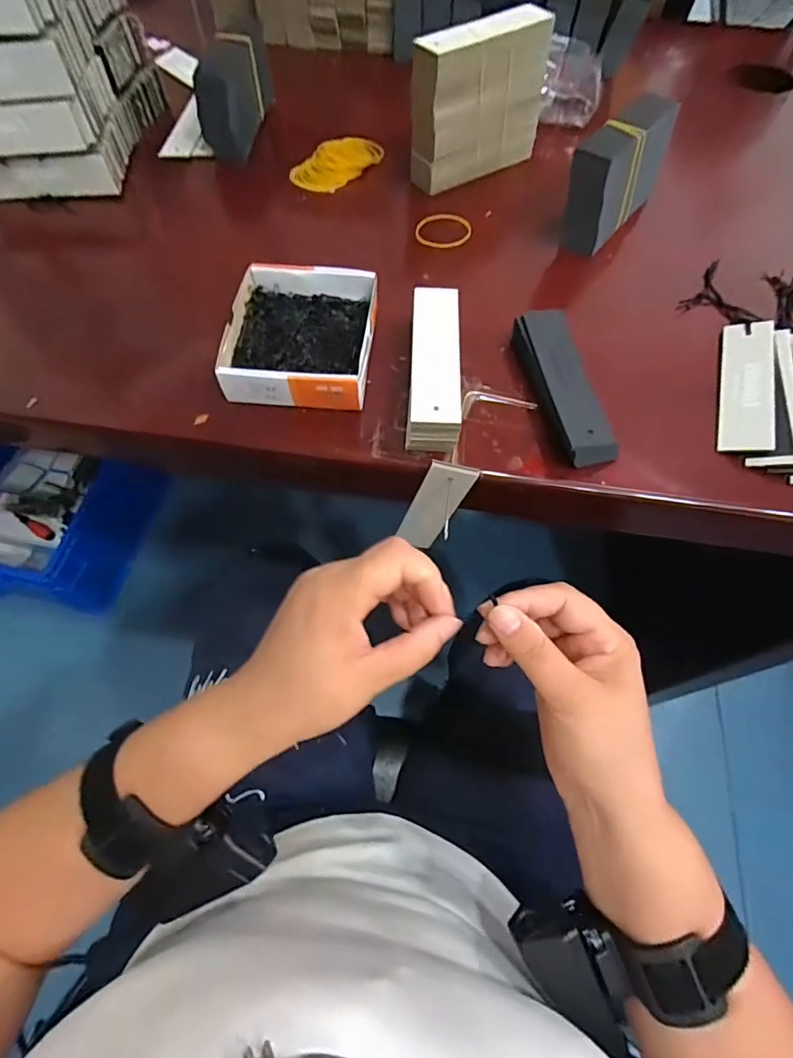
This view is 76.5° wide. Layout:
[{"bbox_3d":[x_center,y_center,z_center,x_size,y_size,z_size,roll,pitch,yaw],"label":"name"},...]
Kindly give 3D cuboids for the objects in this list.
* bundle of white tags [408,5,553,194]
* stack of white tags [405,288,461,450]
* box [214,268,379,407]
[{"bbox_3d":[0.076,-0.387,0.458,0.131,0.102,0.040,-34,69,-17],"label":"bundle of white tags"},{"bbox_3d":[0.027,-0.116,0.359,0.034,0.031,0.126,3,63,0],"label":"stack of white tags"},{"bbox_3d":[-0.068,-0.139,0.370,0.100,0.033,0.118,5,63,1],"label":"box"}]

